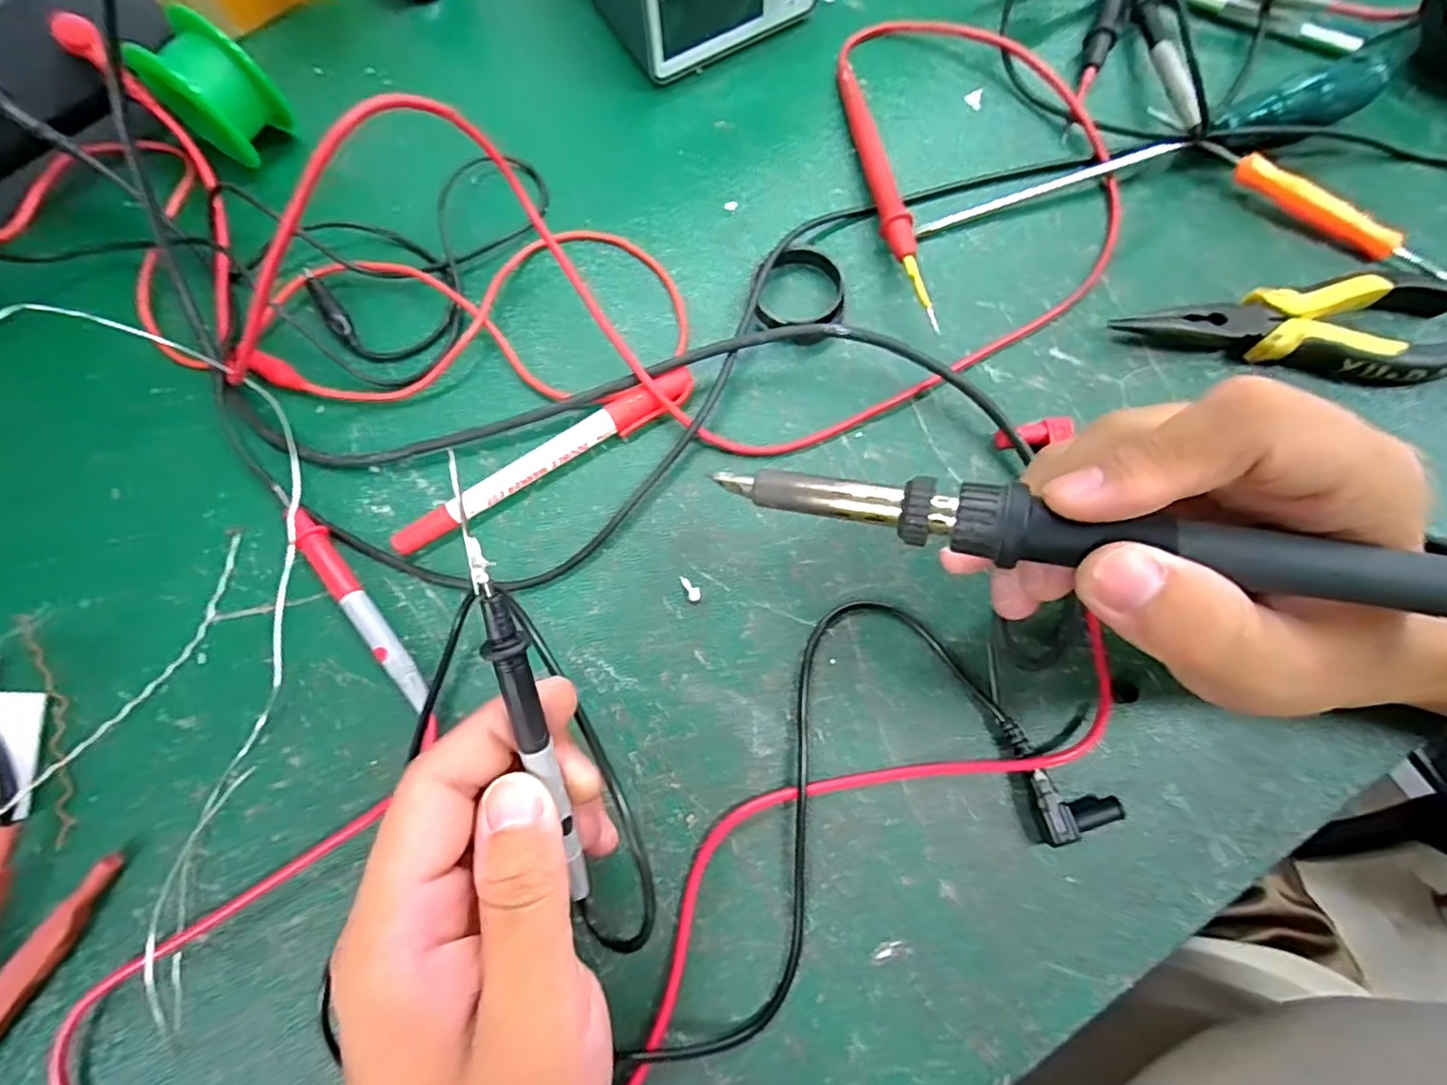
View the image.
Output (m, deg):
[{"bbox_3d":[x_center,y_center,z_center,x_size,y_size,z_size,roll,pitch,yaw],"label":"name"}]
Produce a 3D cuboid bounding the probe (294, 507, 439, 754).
[{"bbox_3d":[-0.139,0.032,0.245,0.012,0.009,0.107,-35,79,-9],"label":"probe"}]

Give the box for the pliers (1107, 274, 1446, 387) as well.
[{"bbox_3d":[0.255,-0.090,0.273,0.154,0.017,0.046,-4,76,-1],"label":"pliers"}]

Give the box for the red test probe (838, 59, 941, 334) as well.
[{"bbox_3d":[0.075,-0.165,0.293,0.013,0.016,0.156,-8,76,-2],"label":"red test probe"}]

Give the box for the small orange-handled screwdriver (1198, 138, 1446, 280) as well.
[{"bbox_3d":[0.278,-0.155,0.291,0.122,0.017,0.012,32,78,7],"label":"small orange-handled screwdriver"}]

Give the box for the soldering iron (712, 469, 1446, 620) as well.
[{"bbox_3d":[0.105,-0.001,0.151,0.221,0.015,0.018,10,75,19],"label":"soldering iron"}]

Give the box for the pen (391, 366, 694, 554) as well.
[{"bbox_3d":[-0.074,-0.035,0.261,0.137,0.013,0.012,-30,78,-8],"label":"pen"}]

